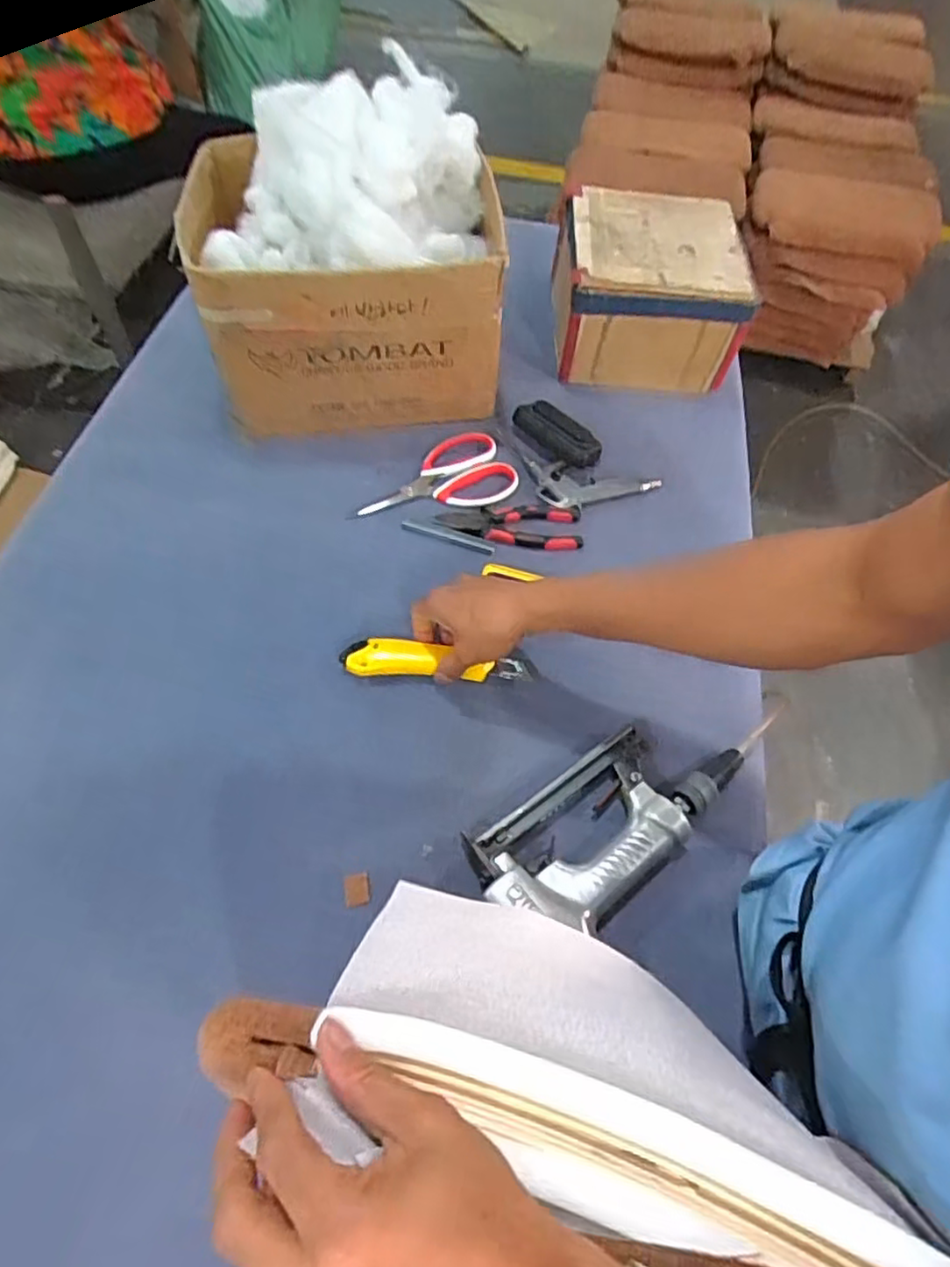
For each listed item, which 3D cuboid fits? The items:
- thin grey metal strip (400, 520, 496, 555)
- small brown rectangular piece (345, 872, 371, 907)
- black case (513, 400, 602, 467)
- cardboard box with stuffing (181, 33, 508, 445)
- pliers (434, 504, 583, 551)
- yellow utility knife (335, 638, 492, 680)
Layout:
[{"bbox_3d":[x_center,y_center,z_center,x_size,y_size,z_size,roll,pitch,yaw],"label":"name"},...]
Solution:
[{"bbox_3d":[-0.029,-0.102,0.694,0.102,0.007,0.012,19,60,8],"label":"thin grey metal strip"},{"bbox_3d":[-0.091,0.196,0.507,0.019,0.004,0.023,-6,59,-7],"label":"small brown rectangular piece"},{"bbox_3d":[0.090,-0.226,0.752,0.051,0.025,0.111,-38,68,-23],"label":"black case"},{"bbox_3d":[-0.132,-0.400,0.709,0.307,0.265,0.252,-7,60,-8],"label":"cardboard box with stuffing"},{"bbox_3d":[0.037,-0.119,0.700,0.149,0.011,0.058,6,59,0],"label":"pliers"},{"bbox_3d":[-0.055,0.023,0.605,0.131,0.011,0.037,5,59,-4],"label":"yellow utility knife"}]

